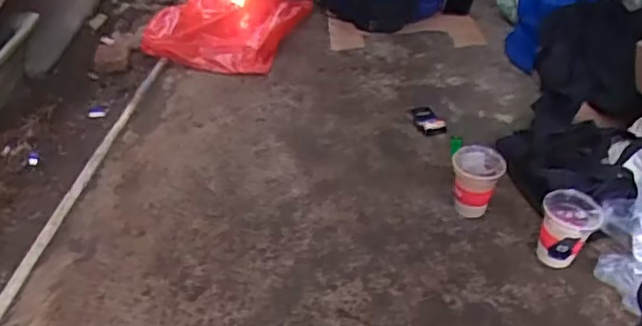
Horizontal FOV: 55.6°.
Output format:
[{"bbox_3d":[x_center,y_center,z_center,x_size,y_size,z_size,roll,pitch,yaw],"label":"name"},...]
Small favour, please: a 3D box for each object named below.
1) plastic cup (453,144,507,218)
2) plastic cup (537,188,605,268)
[{"bbox_3d":[0.284,0.038,1.120,0.087,0.114,0.087,1,35,-1],"label":"plastic cup"},{"bbox_3d":[0.411,0.110,1.016,0.087,0.111,0.086,1,35,-1],"label":"plastic cup"}]

